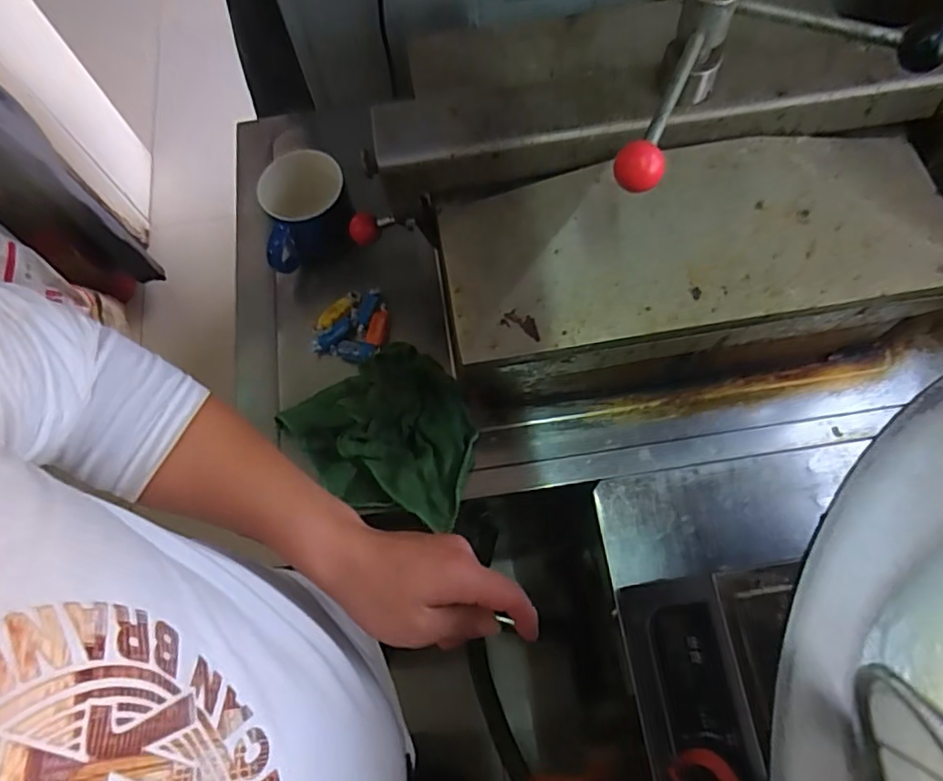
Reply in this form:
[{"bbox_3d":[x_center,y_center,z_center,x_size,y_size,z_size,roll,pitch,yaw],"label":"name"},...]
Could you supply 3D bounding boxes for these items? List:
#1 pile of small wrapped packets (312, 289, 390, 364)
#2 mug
[{"bbox_3d":[-0.138,-0.067,0.672,0.089,0.022,0.087,-3,69,8],"label":"pile of small wrapped packets"},{"bbox_3d":[-0.199,-0.211,0.705,0.114,0.096,0.112,-1,69,3],"label":"mug"}]

